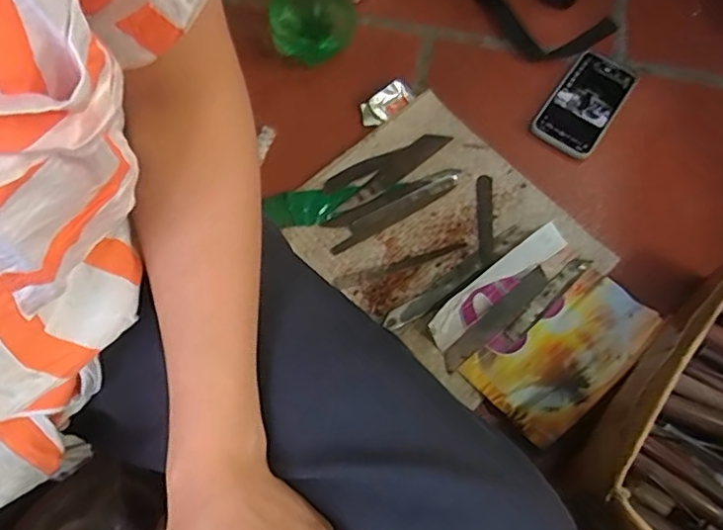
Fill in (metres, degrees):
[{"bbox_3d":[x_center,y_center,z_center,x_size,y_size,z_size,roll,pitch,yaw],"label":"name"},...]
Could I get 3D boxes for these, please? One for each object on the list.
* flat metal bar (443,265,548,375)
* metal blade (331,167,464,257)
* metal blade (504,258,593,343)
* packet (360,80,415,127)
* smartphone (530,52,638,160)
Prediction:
[{"bbox_3d":[0.145,0.057,0.634,0.154,0.006,0.023,-39,74,-15],"label":"flat metal bar"},{"bbox_3d":[0.042,-0.064,0.680,0.175,0.006,0.030,-33,69,-15],"label":"metal blade"},{"bbox_3d":[0.203,0.035,0.646,0.133,0.008,0.019,-41,71,-17],"label":"metal blade"},{"bbox_3d":[0.029,-0.199,0.724,0.072,0.008,0.037,-36,69,-15],"label":"packet"},{"bbox_3d":[0.280,-0.203,0.745,0.079,0.017,0.156,32,69,14],"label":"smartphone"}]

